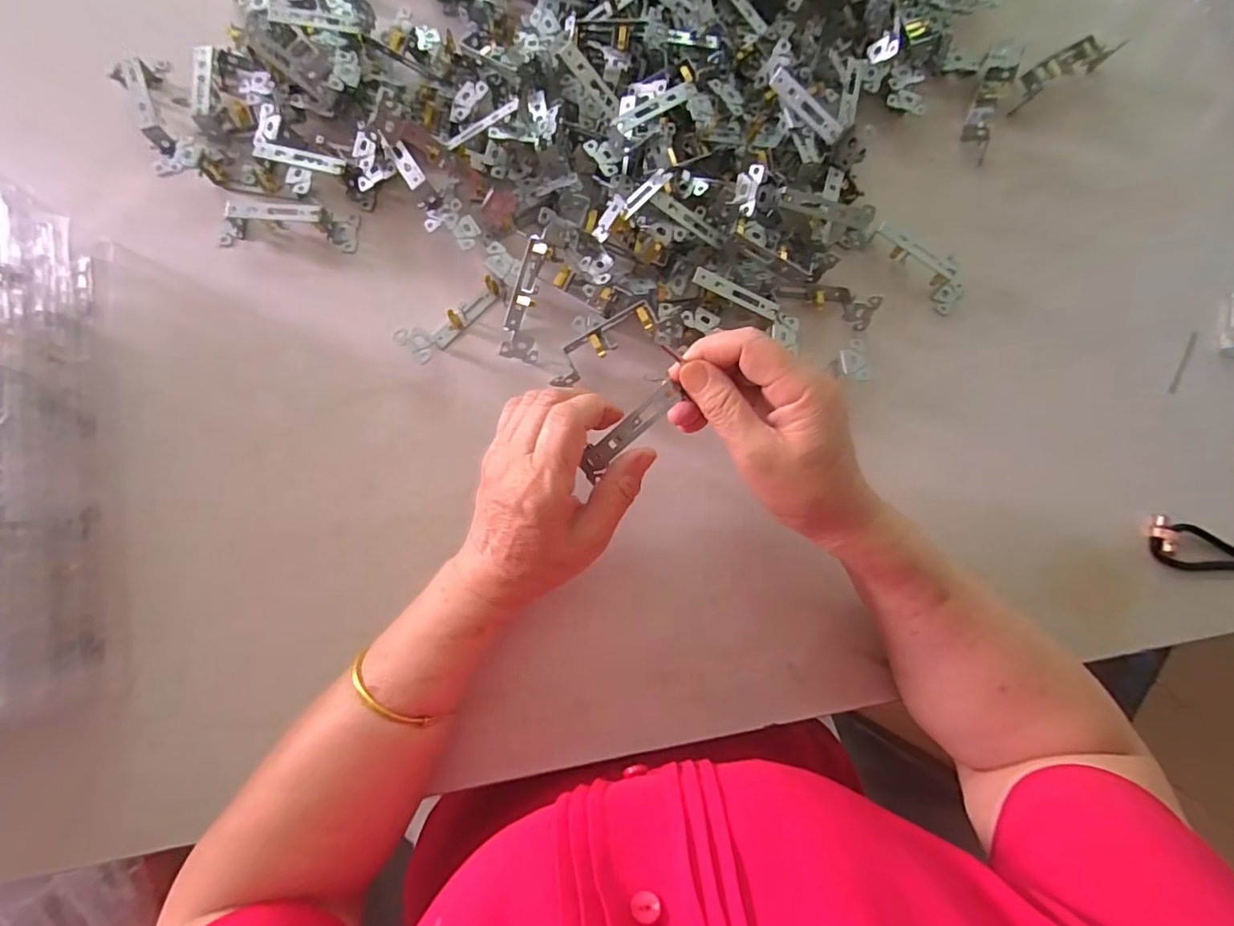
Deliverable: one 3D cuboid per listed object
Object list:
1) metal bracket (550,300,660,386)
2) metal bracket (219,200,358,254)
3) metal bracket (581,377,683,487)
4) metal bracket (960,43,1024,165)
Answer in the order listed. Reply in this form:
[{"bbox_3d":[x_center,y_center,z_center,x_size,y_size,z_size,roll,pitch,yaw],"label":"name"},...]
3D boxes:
[{"bbox_3d":[-0.012,-0.087,0.381,0.087,0.023,0.026,-35,85,6],"label":"metal bracket"},{"bbox_3d":[-0.257,-0.184,0.403,0.103,0.023,0.027,2,80,-2],"label":"metal bracket"},{"bbox_3d":[0.005,-0.020,0.316,0.018,0.007,0.073,46,105,3],"label":"metal bracket"},{"bbox_3d":[0.319,-0.310,0.448,0.031,0.021,0.100,23,81,0],"label":"metal bracket"}]

